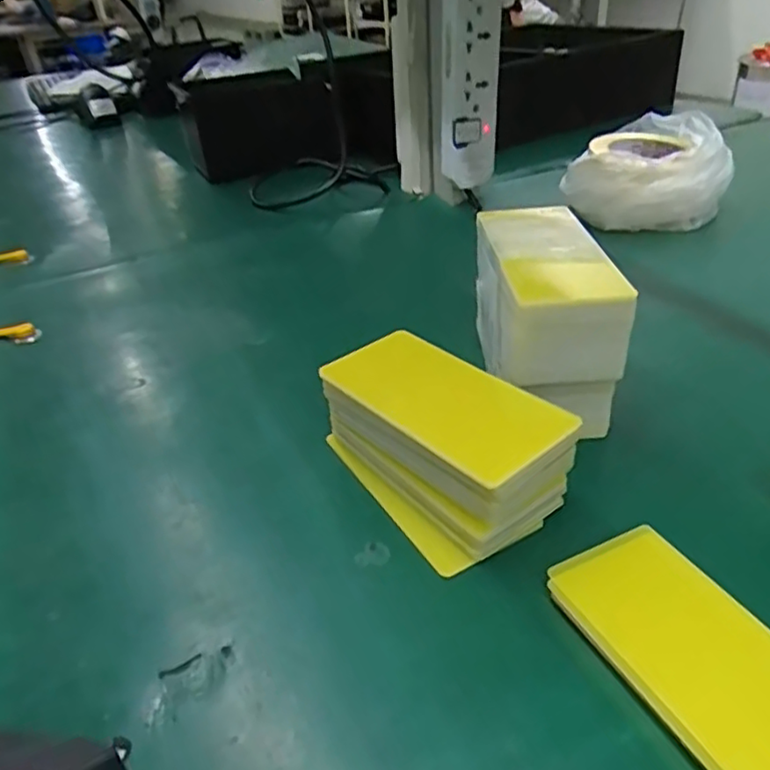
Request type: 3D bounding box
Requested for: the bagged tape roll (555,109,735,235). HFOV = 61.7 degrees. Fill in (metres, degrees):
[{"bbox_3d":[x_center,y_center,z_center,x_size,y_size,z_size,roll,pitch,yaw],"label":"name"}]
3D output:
[{"bbox_3d":[0.287,-0.242,0.729,0.160,0.087,0.163,4,35,14],"label":"bagged tape roll"}]

